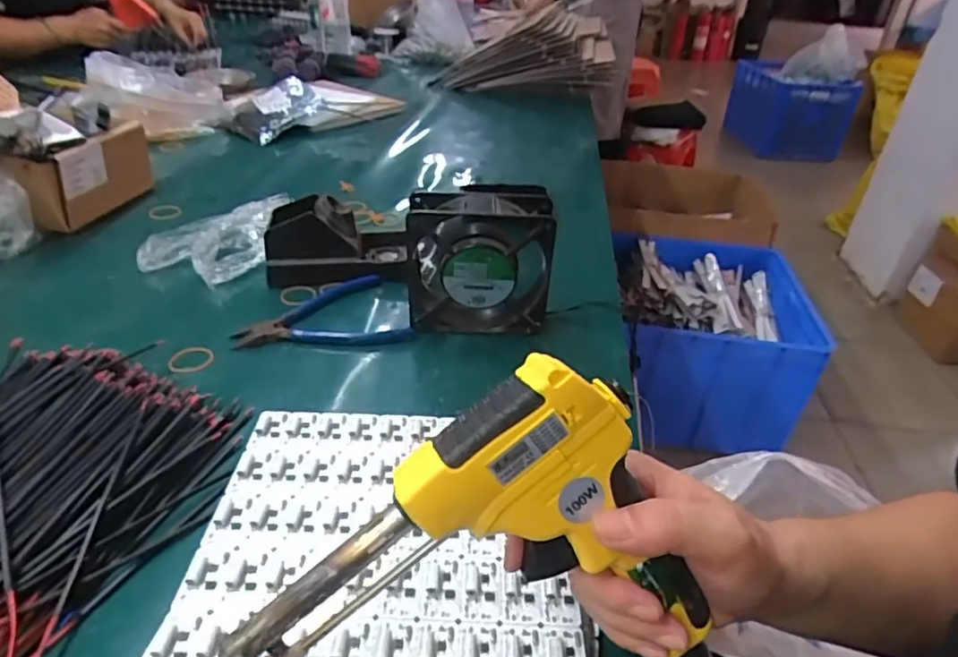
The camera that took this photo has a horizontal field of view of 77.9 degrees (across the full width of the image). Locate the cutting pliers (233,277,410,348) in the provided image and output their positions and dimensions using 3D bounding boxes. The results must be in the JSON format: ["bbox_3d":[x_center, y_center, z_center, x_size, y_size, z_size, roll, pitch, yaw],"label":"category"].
[{"bbox_3d":[-0.144,-0.009,0.533,0.143,0.013,0.103,-10,37,-20],"label":"cutting pliers"}]

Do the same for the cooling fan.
[{"bbox_3d":[0.000,-0.049,0.506,0.120,0.126,0.043,3,34,-1],"label":"cooling fan"}]

